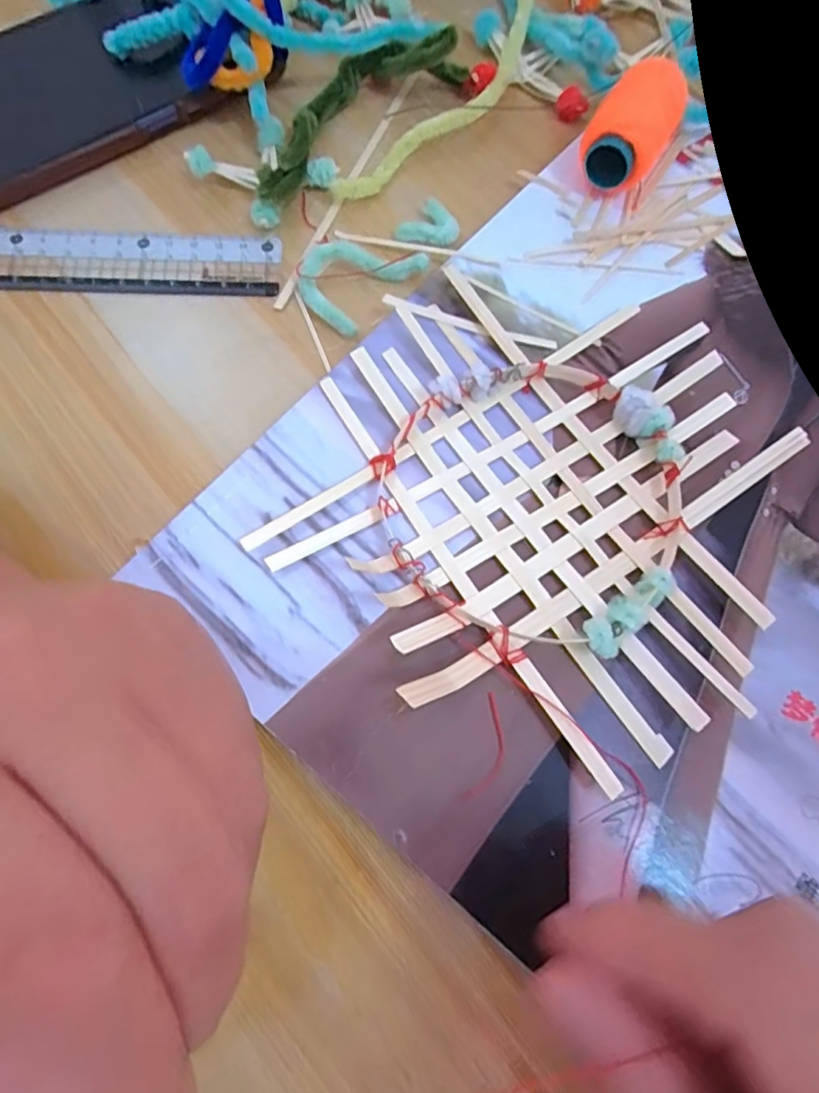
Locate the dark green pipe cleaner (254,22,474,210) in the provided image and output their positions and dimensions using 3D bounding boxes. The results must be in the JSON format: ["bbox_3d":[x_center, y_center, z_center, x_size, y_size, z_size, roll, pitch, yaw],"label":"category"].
[{"bbox_3d":[-0.028,-0.190,0.250,0.116,0.023,0.037,-43,79,-12],"label":"dark green pipe cleaner"}]

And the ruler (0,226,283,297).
[{"bbox_3d":[-0.131,-0.115,0.235,0.155,0.004,0.029,0,76,-4],"label":"ruler"}]

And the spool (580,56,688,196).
[{"bbox_3d":[0.090,-0.168,0.240,0.029,0.031,0.046,30,75,8],"label":"spool"}]

